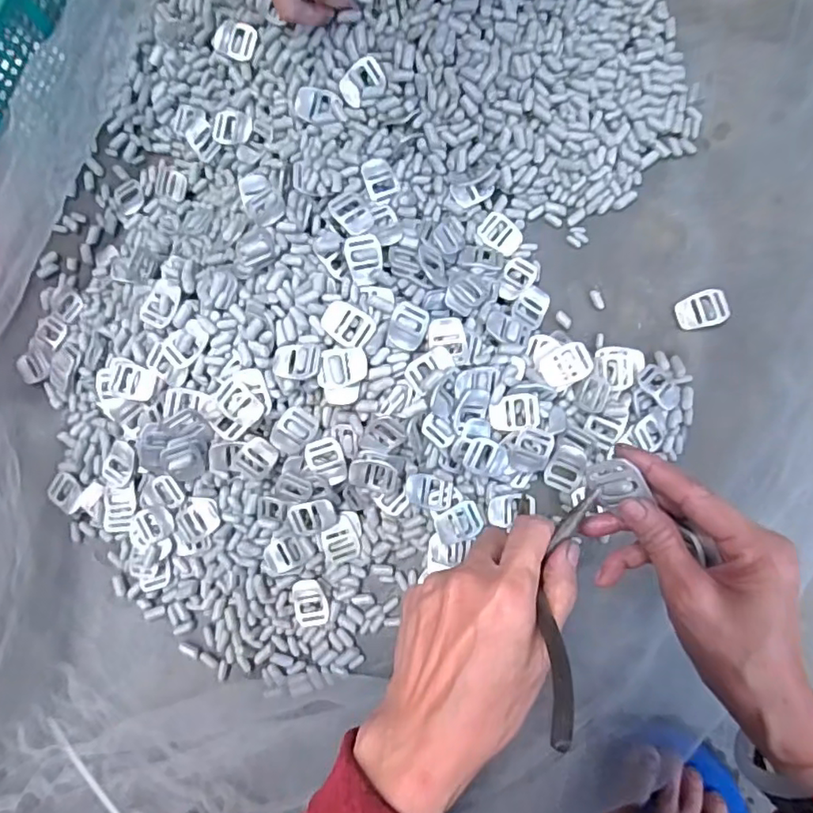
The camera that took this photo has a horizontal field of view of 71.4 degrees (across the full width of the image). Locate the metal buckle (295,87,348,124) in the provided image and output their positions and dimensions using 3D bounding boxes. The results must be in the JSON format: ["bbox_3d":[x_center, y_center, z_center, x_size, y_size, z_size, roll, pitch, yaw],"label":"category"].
[{"bbox_3d":[-0.074,-0.258,0.488,0.046,0.005,0.026,10,105,3],"label":"metal buckle"}]

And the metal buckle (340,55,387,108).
[{"bbox_3d":[-0.037,-0.273,0.480,0.039,0.004,0.031,-40,105,10],"label":"metal buckle"}]

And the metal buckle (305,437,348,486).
[{"bbox_3d":[-0.064,0.045,0.460,0.030,0.006,0.040,-15,100,4],"label":"metal buckle"}]

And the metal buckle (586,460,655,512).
[{"bbox_3d":[0.111,0.041,0.297,0.027,0.004,0.027,-25,91,41],"label":"metal buckle"}]

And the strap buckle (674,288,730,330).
[{"bbox_3d":[0.249,-0.082,0.475,0.040,0.007,0.031,-12,79,16],"label":"strap buckle"}]

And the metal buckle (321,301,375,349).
[{"bbox_3d":[-0.045,-0.063,0.437,0.038,0.004,0.028,26,93,-7],"label":"metal buckle"}]

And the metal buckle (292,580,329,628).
[{"bbox_3d":[-0.082,0.169,0.487,0.029,0.008,0.040,-15,81,4],"label":"metal buckle"}]

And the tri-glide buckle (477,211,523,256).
[{"bbox_3d":[0.086,-0.158,0.513,0.040,0.004,0.030,23,93,-2],"label":"tri-glide buckle"}]

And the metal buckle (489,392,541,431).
[{"bbox_3d":[0.088,0.005,0.457,0.040,0.005,0.028,-8,82,5],"label":"metal buckle"}]

